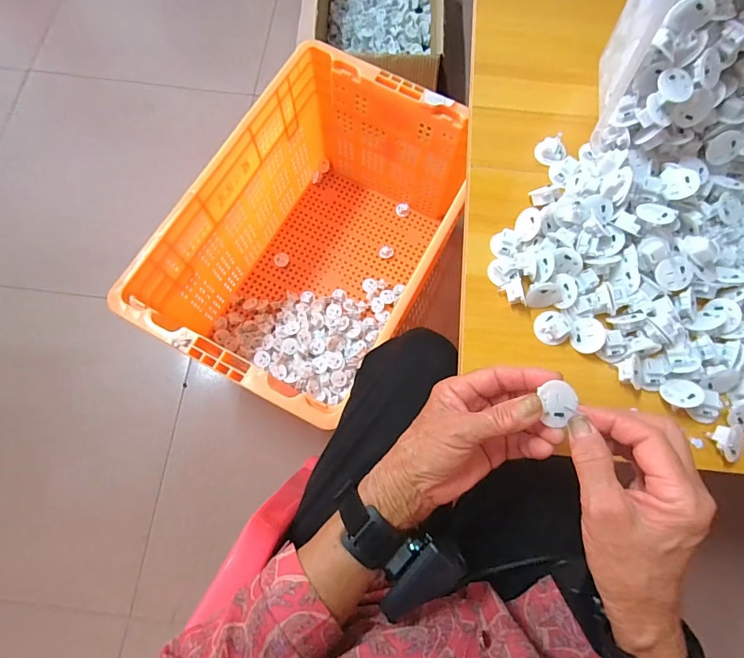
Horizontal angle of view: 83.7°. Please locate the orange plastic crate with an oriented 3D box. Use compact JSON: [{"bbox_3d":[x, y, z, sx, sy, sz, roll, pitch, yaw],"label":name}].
[{"bbox_3d":[-0.105,-0.155,0.810,0.359,0.323,0.576,27,75,6],"label":"orange plastic crate"}]

